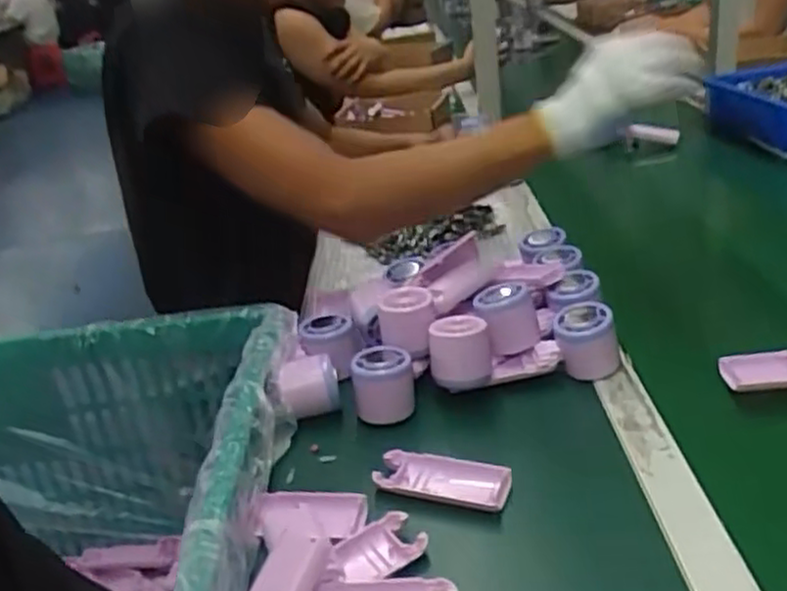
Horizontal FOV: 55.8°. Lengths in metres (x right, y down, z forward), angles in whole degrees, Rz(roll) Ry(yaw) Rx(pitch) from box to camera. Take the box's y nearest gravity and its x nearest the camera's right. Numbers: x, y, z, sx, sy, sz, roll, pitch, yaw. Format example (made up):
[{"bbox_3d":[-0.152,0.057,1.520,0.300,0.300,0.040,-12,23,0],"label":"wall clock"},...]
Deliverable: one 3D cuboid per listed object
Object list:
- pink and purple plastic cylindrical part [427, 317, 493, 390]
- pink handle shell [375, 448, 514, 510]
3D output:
[{"bbox_3d":[0.063,0.055,0.701,0.057,0.060,0.050,-5,27,7],"label":"pink and purple plastic cylindrical part"},{"bbox_3d":[0.038,0.146,0.593,0.107,0.012,0.041,5,28,24],"label":"pink handle shell"}]

